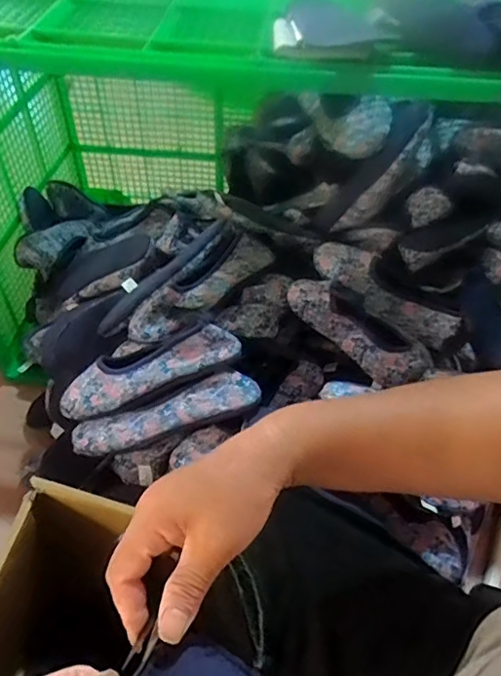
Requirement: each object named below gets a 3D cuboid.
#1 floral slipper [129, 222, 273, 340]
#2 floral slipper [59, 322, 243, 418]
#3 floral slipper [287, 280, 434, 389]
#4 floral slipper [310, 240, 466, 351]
[{"bbox_3d":[-0.068,-0.076,0.831,0.118,0.049,0.264,23,52,17],"label":"floral slipper"},{"bbox_3d":[-0.143,0.042,0.752,0.262,0.063,0.083,-21,50,6],"label":"floral slipper"},{"bbox_3d":[0.153,-0.027,0.819,0.199,0.081,0.065,33,50,-12],"label":"floral slipper"},{"bbox_3d":[0.212,-0.070,0.866,0.254,0.047,0.081,36,55,5],"label":"floral slipper"}]

